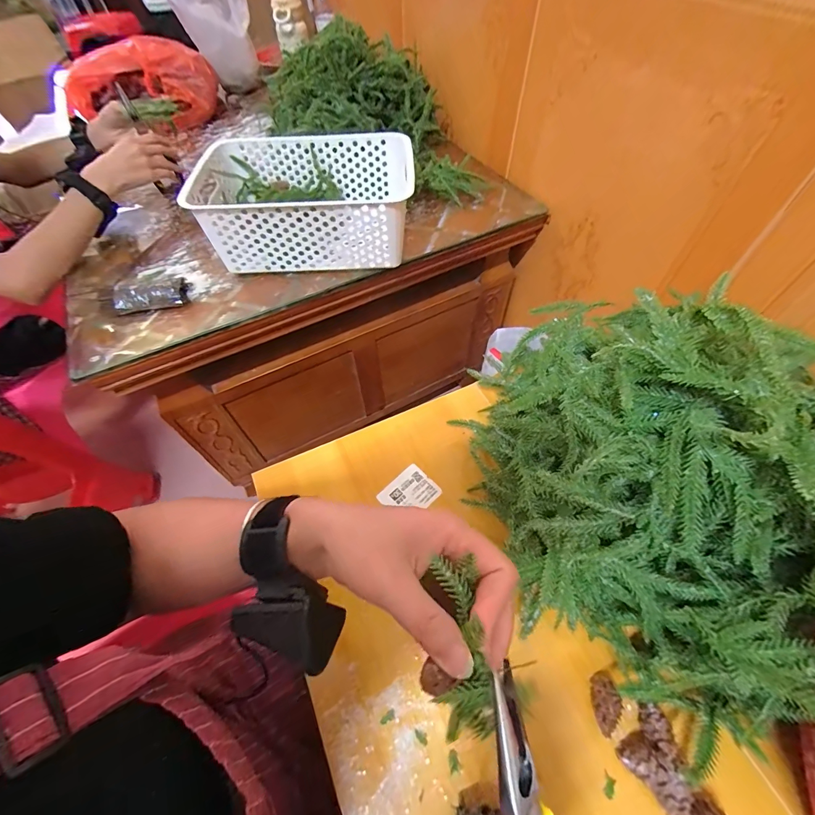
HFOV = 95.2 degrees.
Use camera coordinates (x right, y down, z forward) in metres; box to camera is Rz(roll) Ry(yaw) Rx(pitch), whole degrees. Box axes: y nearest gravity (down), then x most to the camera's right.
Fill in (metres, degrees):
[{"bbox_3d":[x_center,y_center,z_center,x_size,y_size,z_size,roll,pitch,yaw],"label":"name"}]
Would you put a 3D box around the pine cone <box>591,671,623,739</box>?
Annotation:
[{"bbox_3d":[0.159,0.238,0.300,0.019,0.019,0.041,4,57,4],"label":"pine cone"}]

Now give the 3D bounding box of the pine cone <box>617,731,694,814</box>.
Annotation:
[{"bbox_3d":[0.184,0.271,0.272,0.026,0.030,0.046,-32,61,-18],"label":"pine cone"}]

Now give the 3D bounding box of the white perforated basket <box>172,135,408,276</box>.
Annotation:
[{"bbox_3d":[-0.154,-0.313,0.579,0.292,0.116,0.209,1,57,2],"label":"white perforated basket"}]

